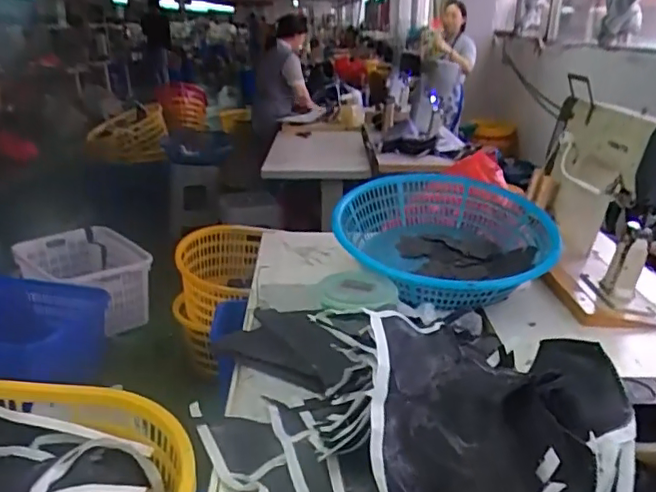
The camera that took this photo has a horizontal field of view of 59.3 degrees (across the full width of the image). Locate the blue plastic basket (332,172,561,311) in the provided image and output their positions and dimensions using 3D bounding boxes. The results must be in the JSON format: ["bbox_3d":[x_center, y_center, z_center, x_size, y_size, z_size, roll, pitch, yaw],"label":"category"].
[{"bbox_3d":[0.309,-0.031,1.554,0.566,0.159,0.638,4,22,8],"label":"blue plastic basket"}]

